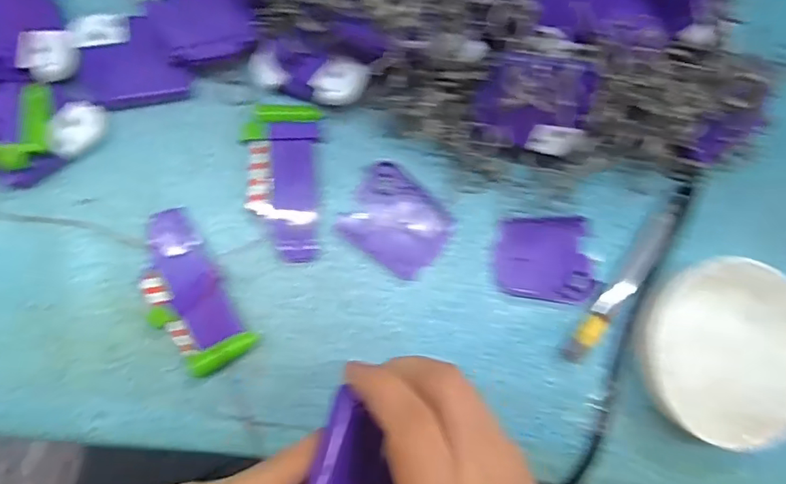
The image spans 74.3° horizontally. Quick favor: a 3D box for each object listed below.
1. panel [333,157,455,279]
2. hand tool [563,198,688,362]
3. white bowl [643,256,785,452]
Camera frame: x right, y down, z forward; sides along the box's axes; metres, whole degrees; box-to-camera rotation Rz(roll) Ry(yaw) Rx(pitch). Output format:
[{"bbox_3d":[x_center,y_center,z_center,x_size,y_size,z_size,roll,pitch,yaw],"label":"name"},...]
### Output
[{"bbox_3d":[0.002,-0.012,0.308,0.061,0.004,0.051,37,80,-1],"label":"panel"},{"bbox_3d":[0.145,0.022,0.316,0.016,0.008,0.123,40,80,-1],"label":"hand tool"},{"bbox_3d":[0.198,0.064,0.307,0.105,0.023,0.102,1,83,-7],"label":"white bowl"}]

